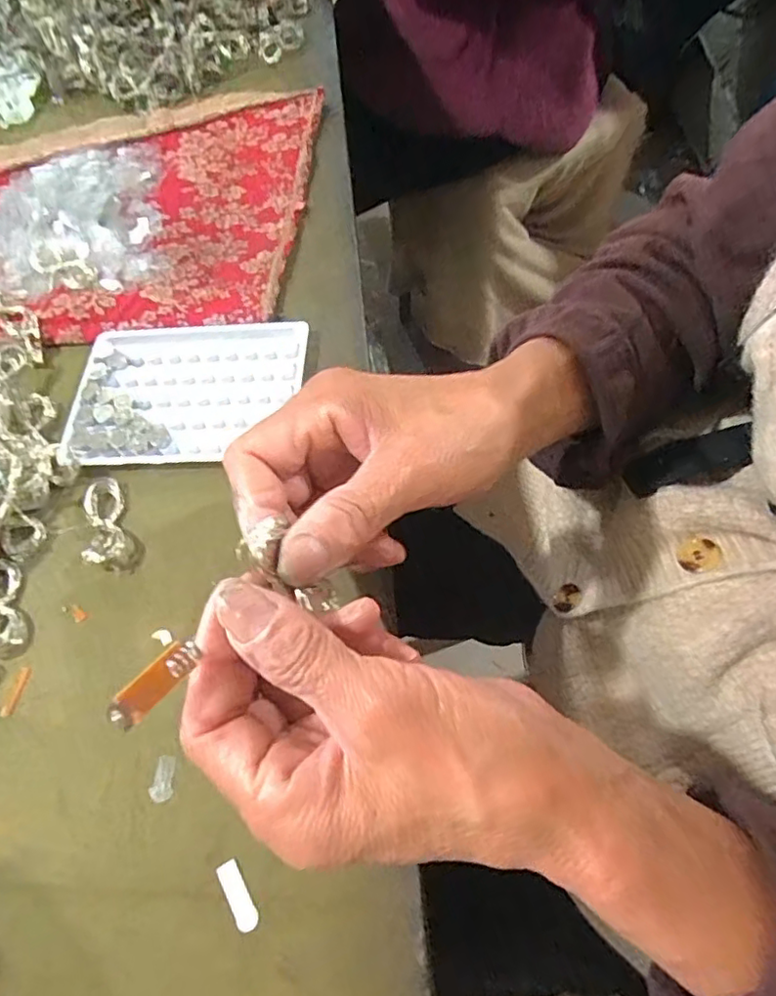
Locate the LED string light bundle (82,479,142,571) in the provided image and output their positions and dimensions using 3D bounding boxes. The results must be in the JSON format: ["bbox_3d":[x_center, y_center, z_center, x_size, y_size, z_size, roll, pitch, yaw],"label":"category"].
[{"bbox_3d":[-0.139,0.010,0.295,0.021,0.014,0.052,-14,62,-4],"label":"LED string light bundle"}]

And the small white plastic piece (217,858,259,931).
[{"bbox_3d":[-0.056,0.148,0.219,0.008,0.004,0.024,-29,64,-12],"label":"small white plastic piece"}]

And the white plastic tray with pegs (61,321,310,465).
[{"bbox_3d":[-0.111,-0.062,0.333,0.124,0.009,0.093,-1,62,3],"label":"white plastic tray with pegs"}]

